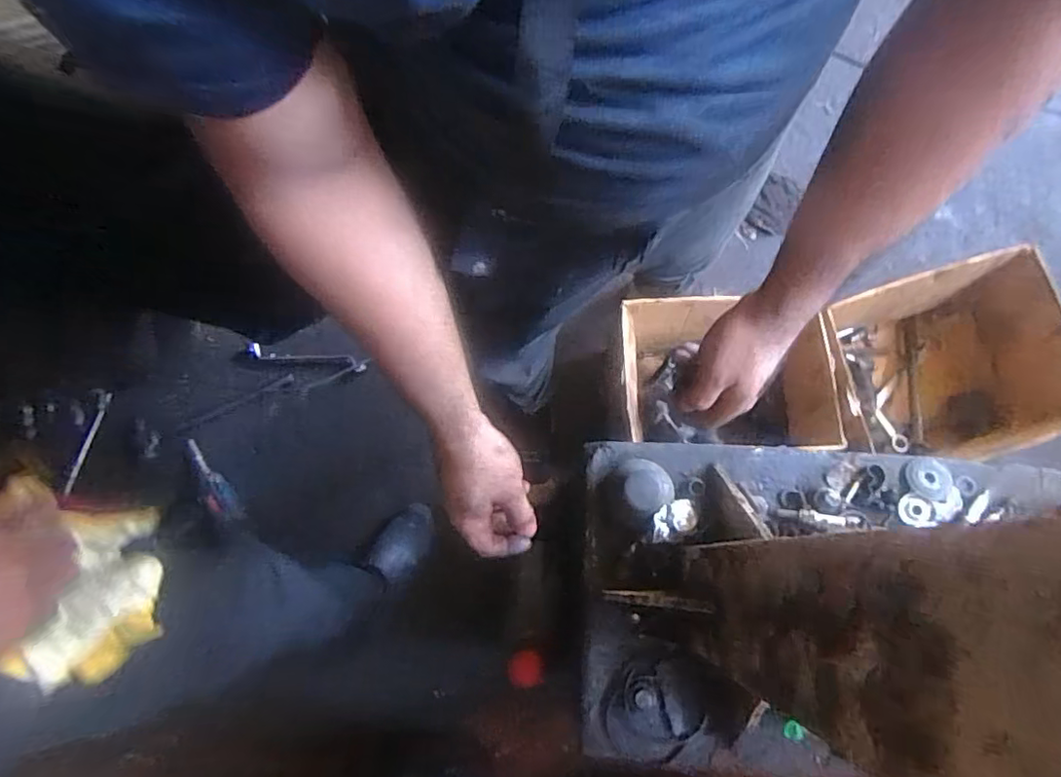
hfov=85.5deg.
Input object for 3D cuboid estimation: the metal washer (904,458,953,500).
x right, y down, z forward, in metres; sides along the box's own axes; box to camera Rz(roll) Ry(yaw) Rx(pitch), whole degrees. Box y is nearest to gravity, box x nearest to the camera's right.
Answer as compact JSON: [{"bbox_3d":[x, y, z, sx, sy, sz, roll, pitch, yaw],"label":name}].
[{"bbox_3d":[0.443,0.100,0.638,0.045,0.017,0.045,0,74,1],"label":"metal washer"}]

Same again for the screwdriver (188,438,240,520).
[{"bbox_3d":[-0.654,0.184,1.185,0.046,0.045,0.196,-29,75,-7],"label":"screwdriver"}]

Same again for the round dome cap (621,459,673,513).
[{"bbox_3d":[0.128,0.105,0.629,0.052,0.024,0.059,-2,74,1],"label":"round dome cap"}]

